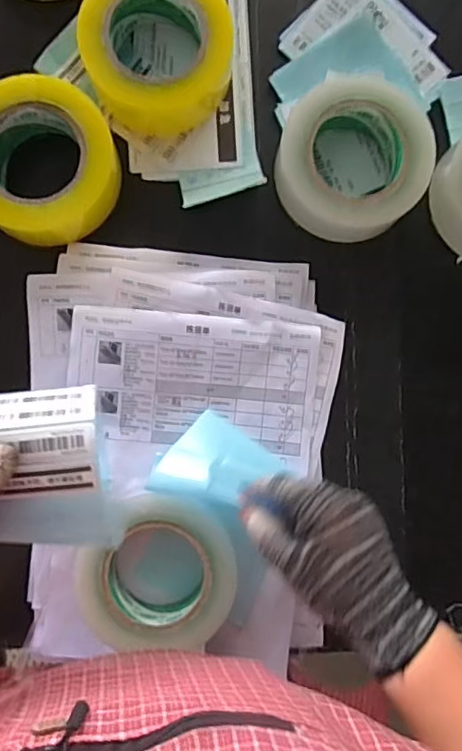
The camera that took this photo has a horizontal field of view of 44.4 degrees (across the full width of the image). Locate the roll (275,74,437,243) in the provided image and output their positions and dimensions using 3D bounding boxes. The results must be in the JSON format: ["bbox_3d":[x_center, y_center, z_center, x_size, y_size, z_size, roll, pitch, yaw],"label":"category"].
[{"bbox_3d":[0.101,-0.174,0.469,0.122,0.056,0.114,0,87,-5],"label":"roll"}]

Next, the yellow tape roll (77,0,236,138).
[{"bbox_3d":[-0.061,-0.271,0.466,0.120,0.045,0.112,0,87,-5],"label":"yellow tape roll"}]

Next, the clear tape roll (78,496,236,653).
[{"bbox_3d":[-0.058,0.153,0.456,0.118,0.053,0.113,0,87,-5],"label":"clear tape roll"}]

